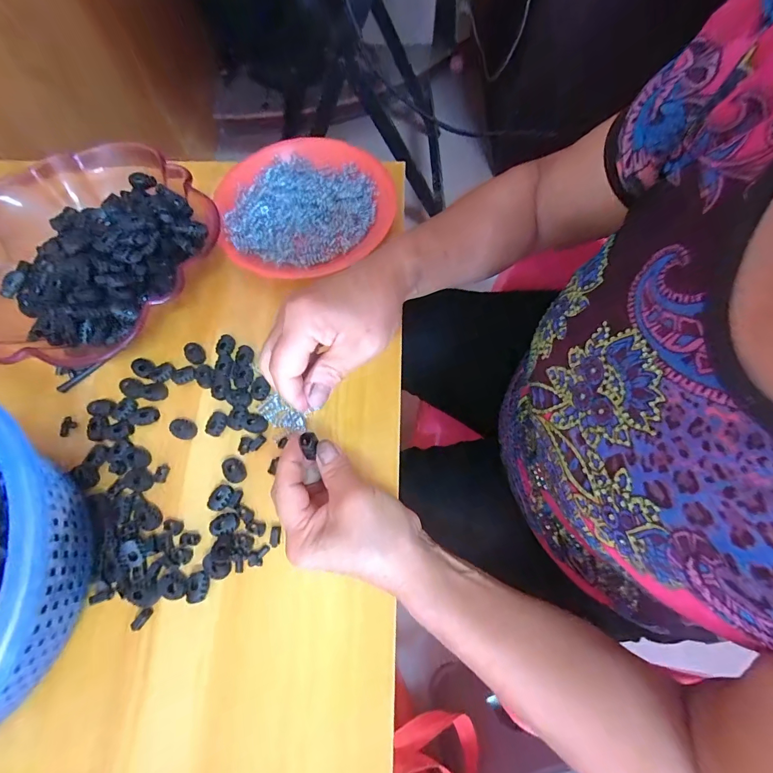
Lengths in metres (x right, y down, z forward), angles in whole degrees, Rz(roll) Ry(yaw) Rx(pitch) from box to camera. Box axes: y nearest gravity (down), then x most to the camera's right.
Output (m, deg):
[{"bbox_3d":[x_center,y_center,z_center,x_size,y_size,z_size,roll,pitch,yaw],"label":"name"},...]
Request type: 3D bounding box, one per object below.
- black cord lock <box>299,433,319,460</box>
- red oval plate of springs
[{"bbox_3d":[-0.054,0.042,0.260,0.011,0.007,0.020,-12,78,-4],"label":"black cord lock"},{"bbox_3d":[-0.092,-0.203,0.414,0.194,0.024,0.173,-39,74,-13],"label":"red oval plate of springs"}]

